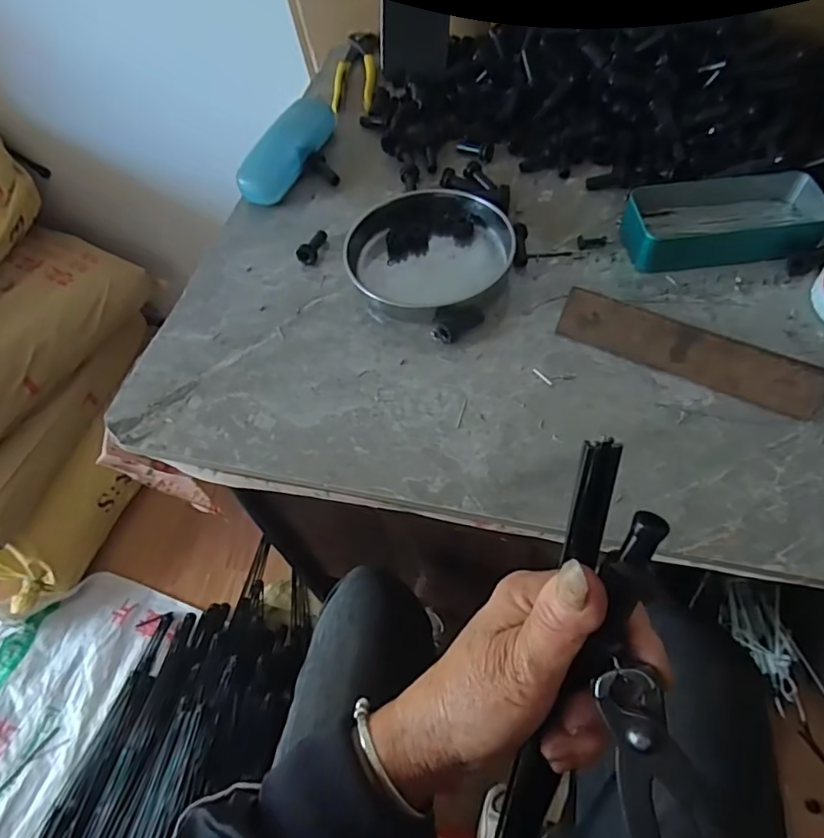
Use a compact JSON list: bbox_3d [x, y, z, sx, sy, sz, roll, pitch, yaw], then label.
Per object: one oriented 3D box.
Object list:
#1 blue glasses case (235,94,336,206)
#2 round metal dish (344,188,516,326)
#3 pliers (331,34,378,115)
[{"bbox_3d":[-0.121,-0.279,0.563,0.046,0.040,0.166,17,60,15],"label":"blue glasses case"},{"bbox_3d":[0.016,-0.145,0.469,0.136,0.032,0.135,-2,57,3],"label":"round metal dish"},{"bbox_3d":[-0.066,-0.418,0.653,0.047,0.013,0.172,-2,57,3],"label":"pliers"}]

